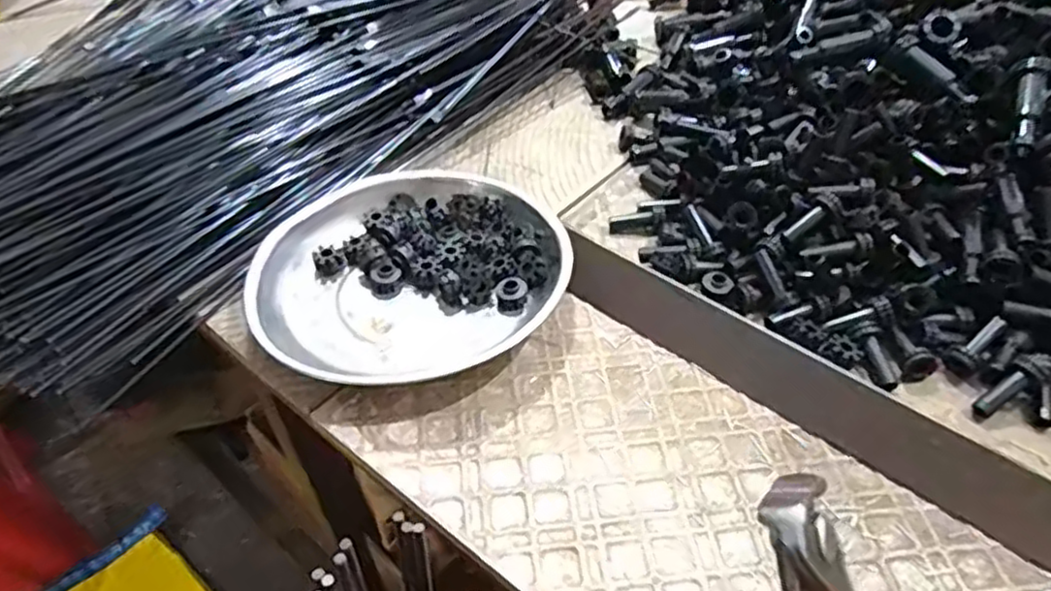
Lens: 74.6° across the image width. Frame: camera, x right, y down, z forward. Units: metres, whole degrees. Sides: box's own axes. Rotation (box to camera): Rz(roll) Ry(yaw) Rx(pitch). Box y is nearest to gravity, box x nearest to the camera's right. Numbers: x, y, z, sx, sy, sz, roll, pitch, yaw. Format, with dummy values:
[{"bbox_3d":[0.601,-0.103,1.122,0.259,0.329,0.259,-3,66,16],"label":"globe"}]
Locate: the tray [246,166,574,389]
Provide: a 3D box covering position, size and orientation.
[{"bbox_3d":[-0.069,-0.020,0.418,0.182,0.029,0.182,-12,46,-10],"label":"tray"}]

